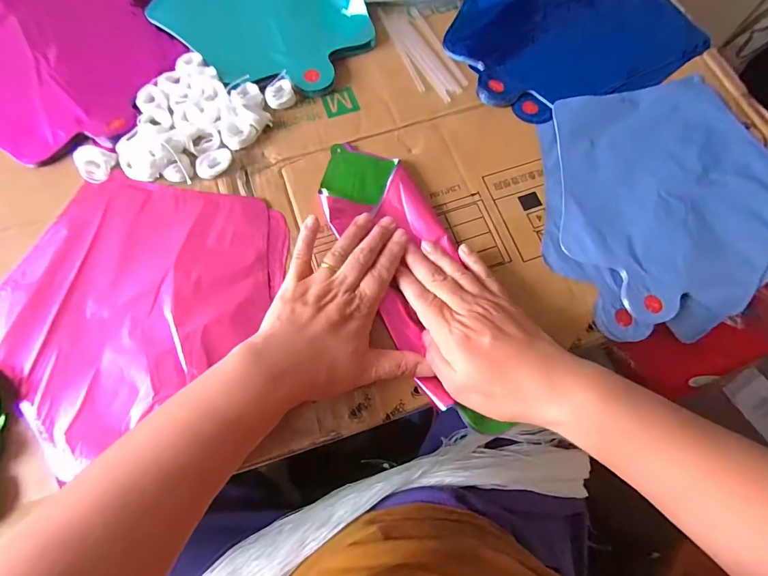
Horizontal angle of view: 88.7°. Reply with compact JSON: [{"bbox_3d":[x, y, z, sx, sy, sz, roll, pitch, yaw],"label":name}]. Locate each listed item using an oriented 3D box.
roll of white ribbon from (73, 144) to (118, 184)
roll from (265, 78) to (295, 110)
[{"bbox_3d":[-0.261,-0.113,0.353,0.034,0.011,0.031,0,71,-1],"label":"roll of white ribbon"},{"bbox_3d":[-0.100,-0.186,0.379,0.028,0.012,0.024,-26,73,-9],"label":"roll"}]

